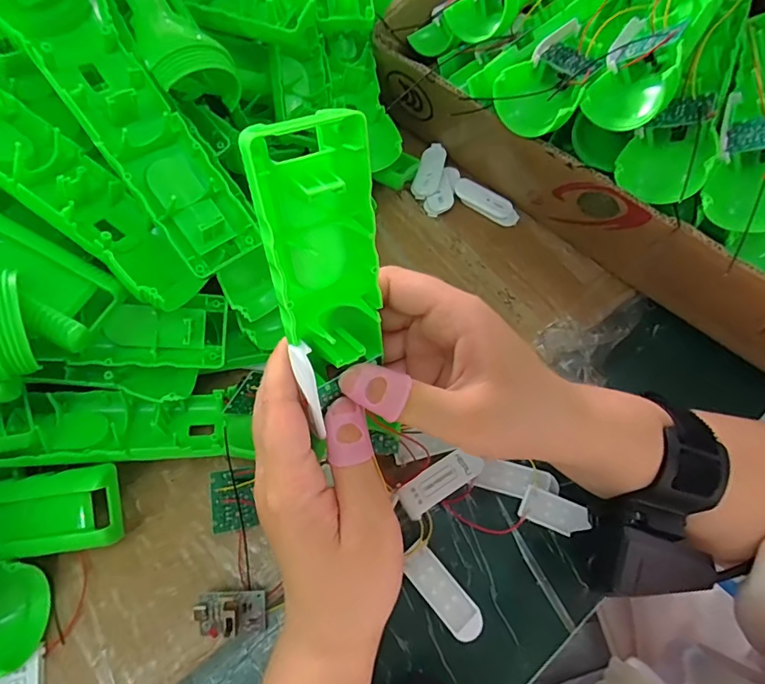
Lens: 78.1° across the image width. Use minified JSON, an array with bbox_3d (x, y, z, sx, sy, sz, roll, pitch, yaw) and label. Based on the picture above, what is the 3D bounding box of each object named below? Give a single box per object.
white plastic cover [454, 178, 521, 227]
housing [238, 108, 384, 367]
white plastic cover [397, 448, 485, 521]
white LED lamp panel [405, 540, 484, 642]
[{"bbox_3d":[0.082,-0.109,0.372,0.055,0.010,0.020,29,68,11],"label":"white plastic cover"},{"bbox_3d":[-0.021,-0.033,0.176,0.041,0.092,0.025,-14,40,-9],"label":"housing"},{"bbox_3d":[0.033,0.083,0.280,0.049,0.004,0.019,-33,80,-9],"label":"white plastic cover"},{"bbox_3d":[0.035,0.144,0.273,0.020,0.005,0.056,-37,72,-17],"label":"white LED lamp panel"}]

